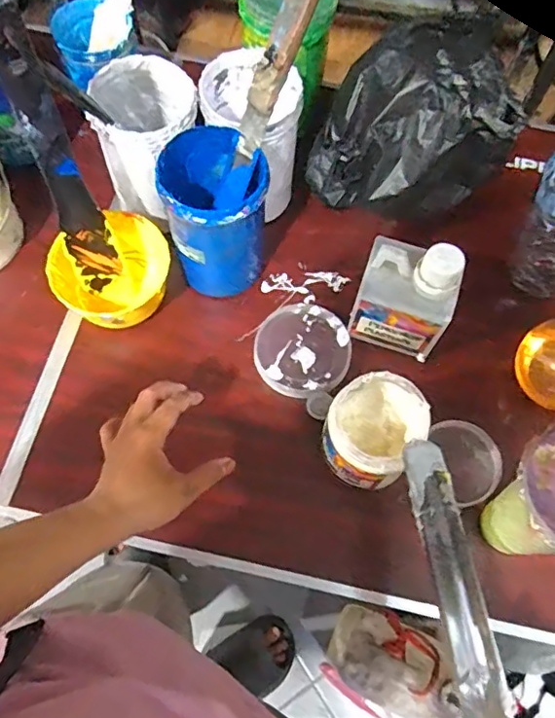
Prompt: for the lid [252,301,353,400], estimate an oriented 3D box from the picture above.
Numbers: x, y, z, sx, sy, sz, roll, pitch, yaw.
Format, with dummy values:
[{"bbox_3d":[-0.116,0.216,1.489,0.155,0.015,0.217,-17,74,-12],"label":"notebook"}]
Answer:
[{"bbox_3d":[0.025,-0.009,0.565,0.095,0.010,0.097,0,69,0],"label":"lid"}]

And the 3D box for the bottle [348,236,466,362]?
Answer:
[{"bbox_3d":[0.120,-0.061,0.525,0.087,0.107,0.069,18,70,7],"label":"bottle"}]

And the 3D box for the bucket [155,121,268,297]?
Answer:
[{"bbox_3d":[-0.057,-0.135,0.548,0.088,0.150,0.096,0,69,0],"label":"bucket"}]

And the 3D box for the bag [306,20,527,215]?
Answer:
[{"bbox_3d":[0.129,-0.214,0.546,0.174,0.136,0.104,17,70,6],"label":"bag"}]

